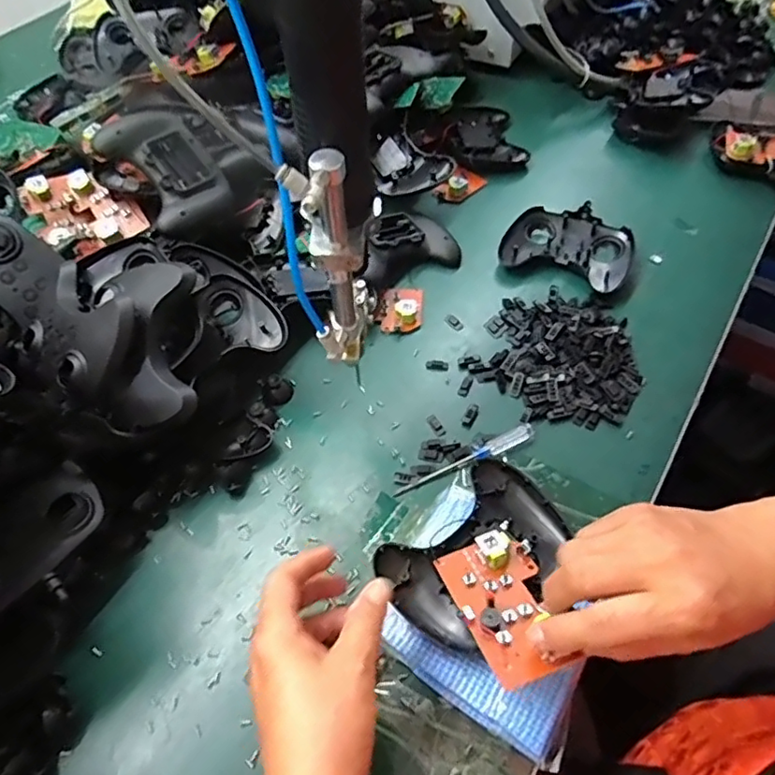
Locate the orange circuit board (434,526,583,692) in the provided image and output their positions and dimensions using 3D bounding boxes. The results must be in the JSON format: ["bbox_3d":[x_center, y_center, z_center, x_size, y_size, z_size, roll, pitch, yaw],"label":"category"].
[{"bbox_3d":[0.069,0.123,0.332,0.055,0.014,0.089,-17,36,-9],"label":"orange circuit board"}]

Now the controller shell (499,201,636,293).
[{"bbox_3d":[0.180,-0.143,0.568,0.119,0.022,0.086,20,59,18],"label":"controller shell"}]

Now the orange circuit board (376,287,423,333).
[{"bbox_3d":[0.012,-0.077,0.538,0.042,0.020,0.053,0,55,5],"label":"orange circuit board"}]

